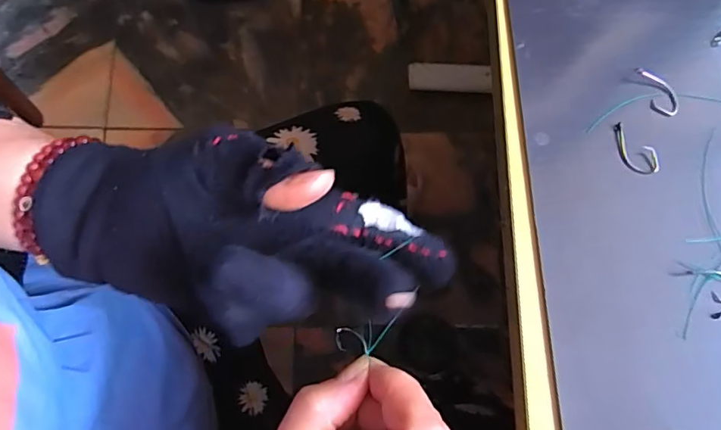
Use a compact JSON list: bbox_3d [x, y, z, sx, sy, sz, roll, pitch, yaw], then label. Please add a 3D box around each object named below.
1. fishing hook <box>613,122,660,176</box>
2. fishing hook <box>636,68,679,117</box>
[{"bbox_3d":[0.116,-0.028,0.217,0.014,0.004,0.023,-8,78,-3],"label":"fishing hook"},{"bbox_3d":[0.129,-0.053,0.221,0.013,0.004,0.023,-20,79,-5],"label":"fishing hook"}]

